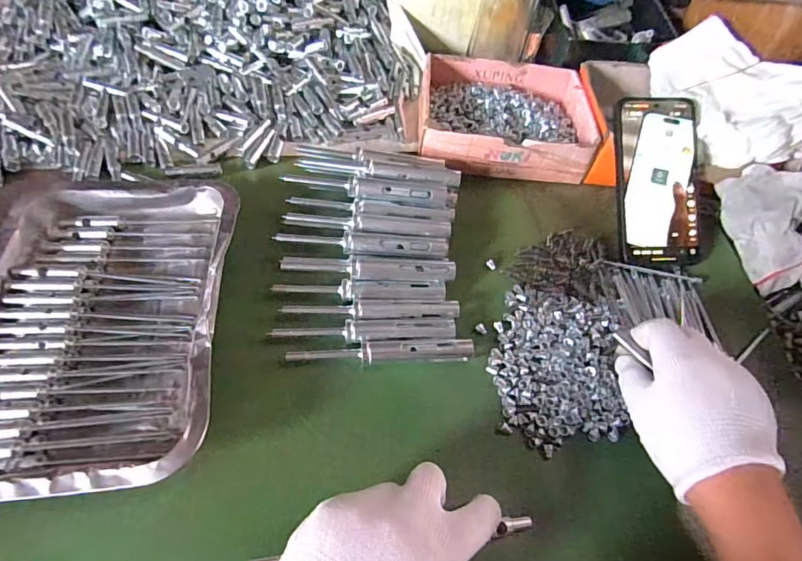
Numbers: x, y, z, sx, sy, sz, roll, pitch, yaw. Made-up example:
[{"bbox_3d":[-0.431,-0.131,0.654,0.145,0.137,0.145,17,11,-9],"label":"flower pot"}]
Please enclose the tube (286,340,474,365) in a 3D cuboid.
[{"bbox_3d":[-0.014,0.056,0.357,0.141,0.014,0.017,-1,61,-4],"label":"tube"}]

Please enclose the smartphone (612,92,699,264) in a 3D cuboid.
[{"bbox_3d":[0.242,-0.093,0.429,0.076,0.007,0.155,-2,89,0],"label":"smartphone"}]

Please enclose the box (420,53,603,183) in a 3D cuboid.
[{"bbox_3d":[0.107,-0.178,0.485,0.176,0.043,0.140,6,61,-1],"label":"box"}]

